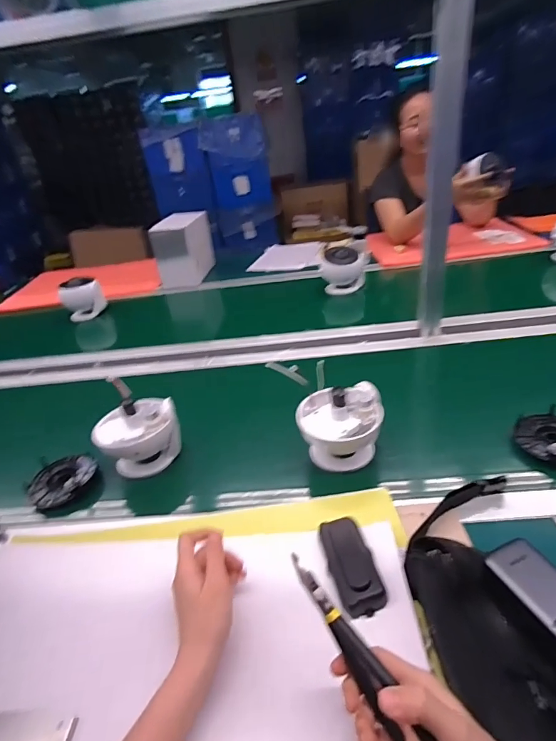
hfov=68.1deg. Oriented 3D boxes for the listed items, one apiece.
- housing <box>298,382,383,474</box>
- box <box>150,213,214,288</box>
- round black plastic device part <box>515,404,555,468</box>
[{"bbox_3d":[0.092,0.084,0.611,0.117,0.122,0.092,1,33,15],"label":"housing"},{"bbox_3d":[-0.321,-0.423,1.420,0.137,0.198,0.211,-1,32,11],"label":"box"},{"bbox_3d":[0.393,0.097,0.589,0.093,0.036,0.092,-6,32,3],"label":"round black plastic device part"}]

